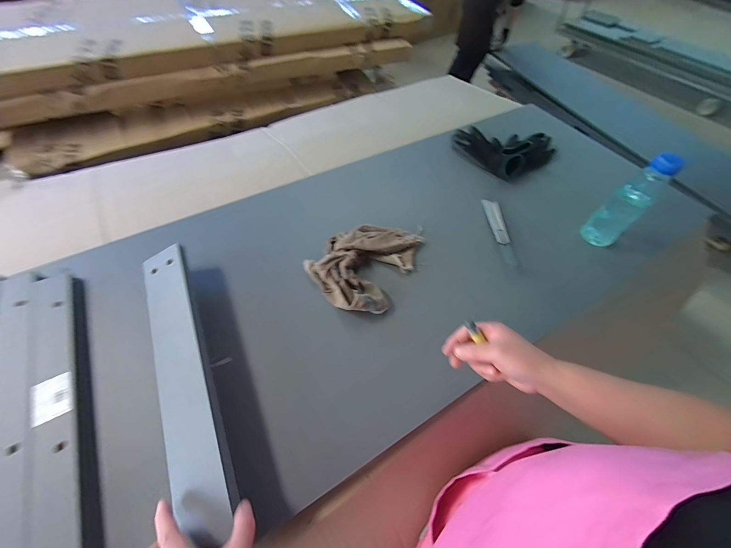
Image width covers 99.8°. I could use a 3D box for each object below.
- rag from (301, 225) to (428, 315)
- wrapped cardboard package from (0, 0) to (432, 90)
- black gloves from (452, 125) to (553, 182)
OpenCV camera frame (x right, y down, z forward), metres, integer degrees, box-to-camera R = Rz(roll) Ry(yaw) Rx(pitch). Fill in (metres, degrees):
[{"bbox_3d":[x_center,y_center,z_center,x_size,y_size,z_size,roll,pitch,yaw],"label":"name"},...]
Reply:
[{"bbox_3d":[-0.001,-0.032,0.582,0.163,0.032,0.215,27,58,14],"label":"rag"},{"bbox_3d":[-0.712,-0.929,1.146,1.953,0.096,0.681,-26,61,-20],"label":"wrapped cardboard package"},{"bbox_3d":[0.371,-0.362,0.826,0.227,0.073,0.227,2,56,-3],"label":"black gloves"}]

